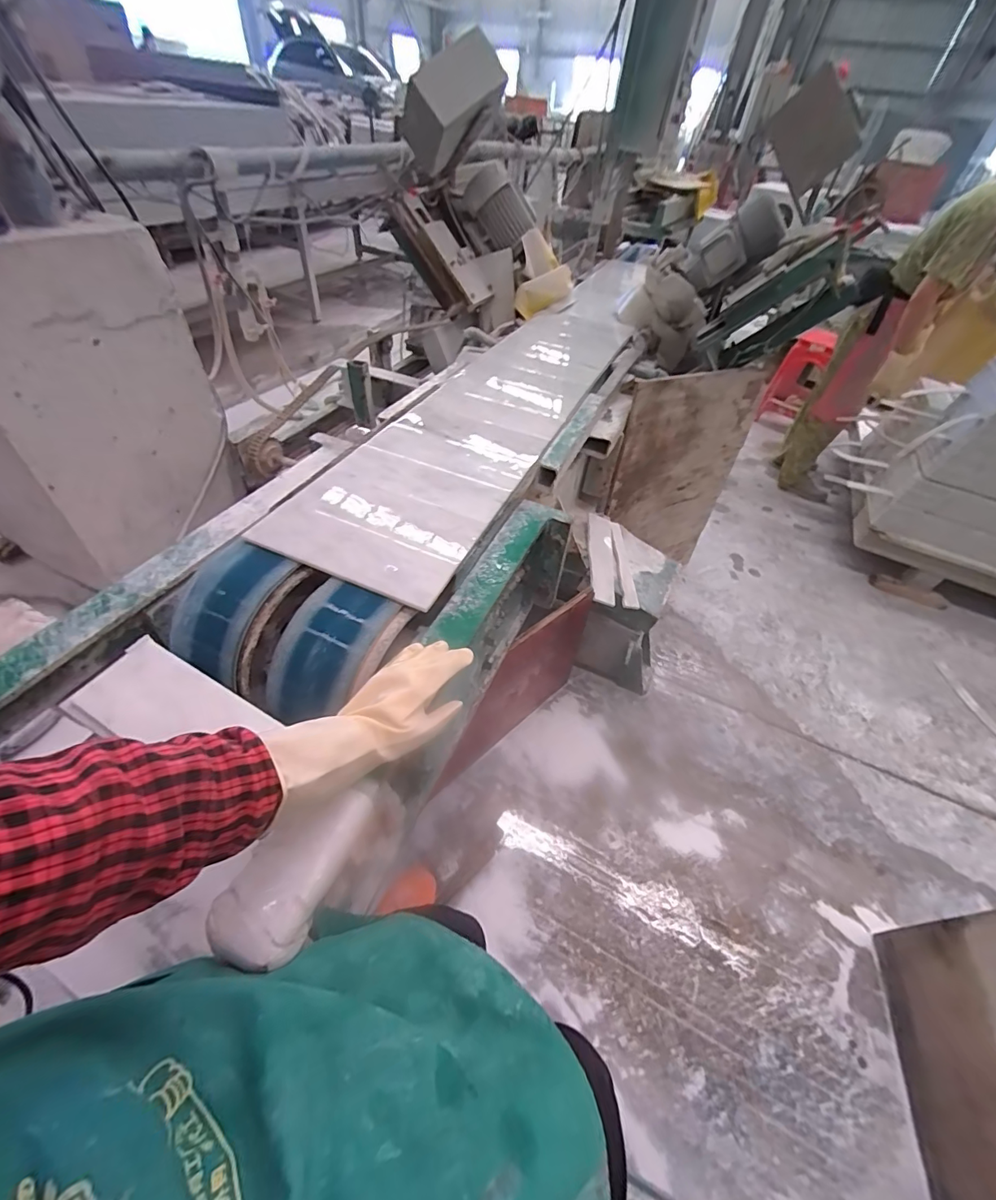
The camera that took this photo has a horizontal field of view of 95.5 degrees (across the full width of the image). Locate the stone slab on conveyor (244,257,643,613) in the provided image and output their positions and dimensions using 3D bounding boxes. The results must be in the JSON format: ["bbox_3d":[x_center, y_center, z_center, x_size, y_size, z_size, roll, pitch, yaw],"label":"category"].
[{"bbox_3d":[0.124,-0.637,1.192,0.315,0.032,1.826,21,50,12],"label":"stone slab on conveyor"}]

